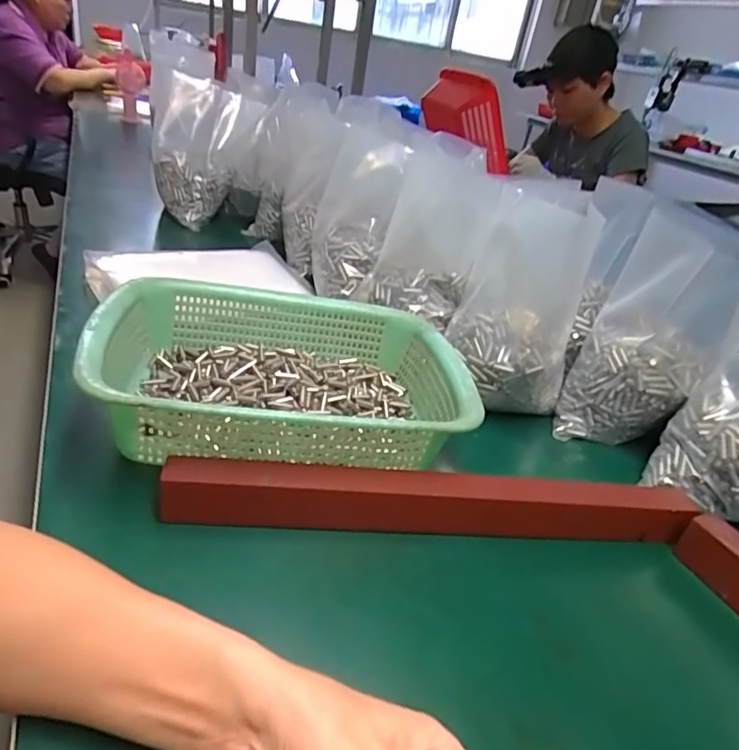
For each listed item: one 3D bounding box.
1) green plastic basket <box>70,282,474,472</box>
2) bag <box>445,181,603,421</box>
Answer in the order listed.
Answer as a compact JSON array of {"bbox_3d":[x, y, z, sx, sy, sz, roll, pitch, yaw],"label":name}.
[{"bbox_3d":[-0.070,-0.002,0.466,0.291,0.091,0.219,1,32,-16],"label":"green plastic basket"},{"bbox_3d":[0.156,-0.080,0.549,0.122,0.200,0.136,17,31,10],"label":"bag"}]

